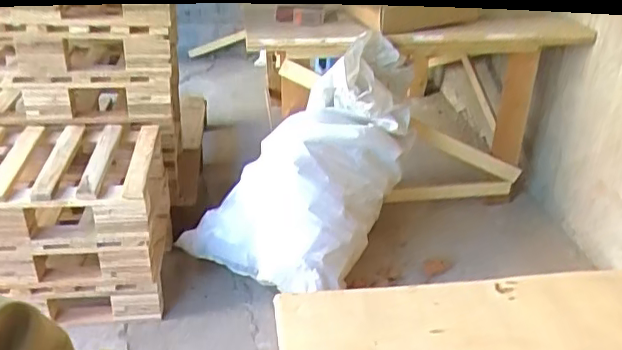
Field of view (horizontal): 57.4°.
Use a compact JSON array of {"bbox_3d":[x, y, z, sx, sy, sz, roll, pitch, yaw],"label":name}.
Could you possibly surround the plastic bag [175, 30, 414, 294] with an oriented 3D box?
[{"bbox_3d":[0.040,-0.080,1.839,0.553,0.307,0.926,18,60,27],"label":"plastic bag"}]

